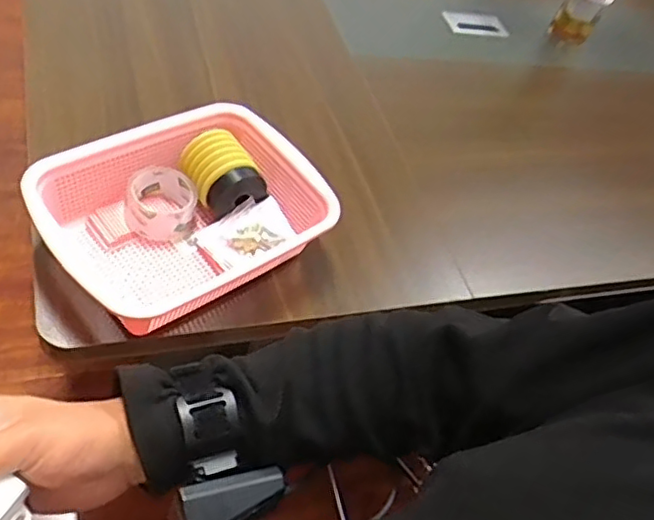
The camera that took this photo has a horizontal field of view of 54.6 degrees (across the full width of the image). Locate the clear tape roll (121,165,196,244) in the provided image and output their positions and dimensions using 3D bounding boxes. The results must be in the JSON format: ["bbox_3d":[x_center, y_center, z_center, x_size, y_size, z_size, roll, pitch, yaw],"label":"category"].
[{"bbox_3d":[-0.225,-0.073,0.863,0.095,0.070,0.084,-7,42,-5],"label":"clear tape roll"}]

